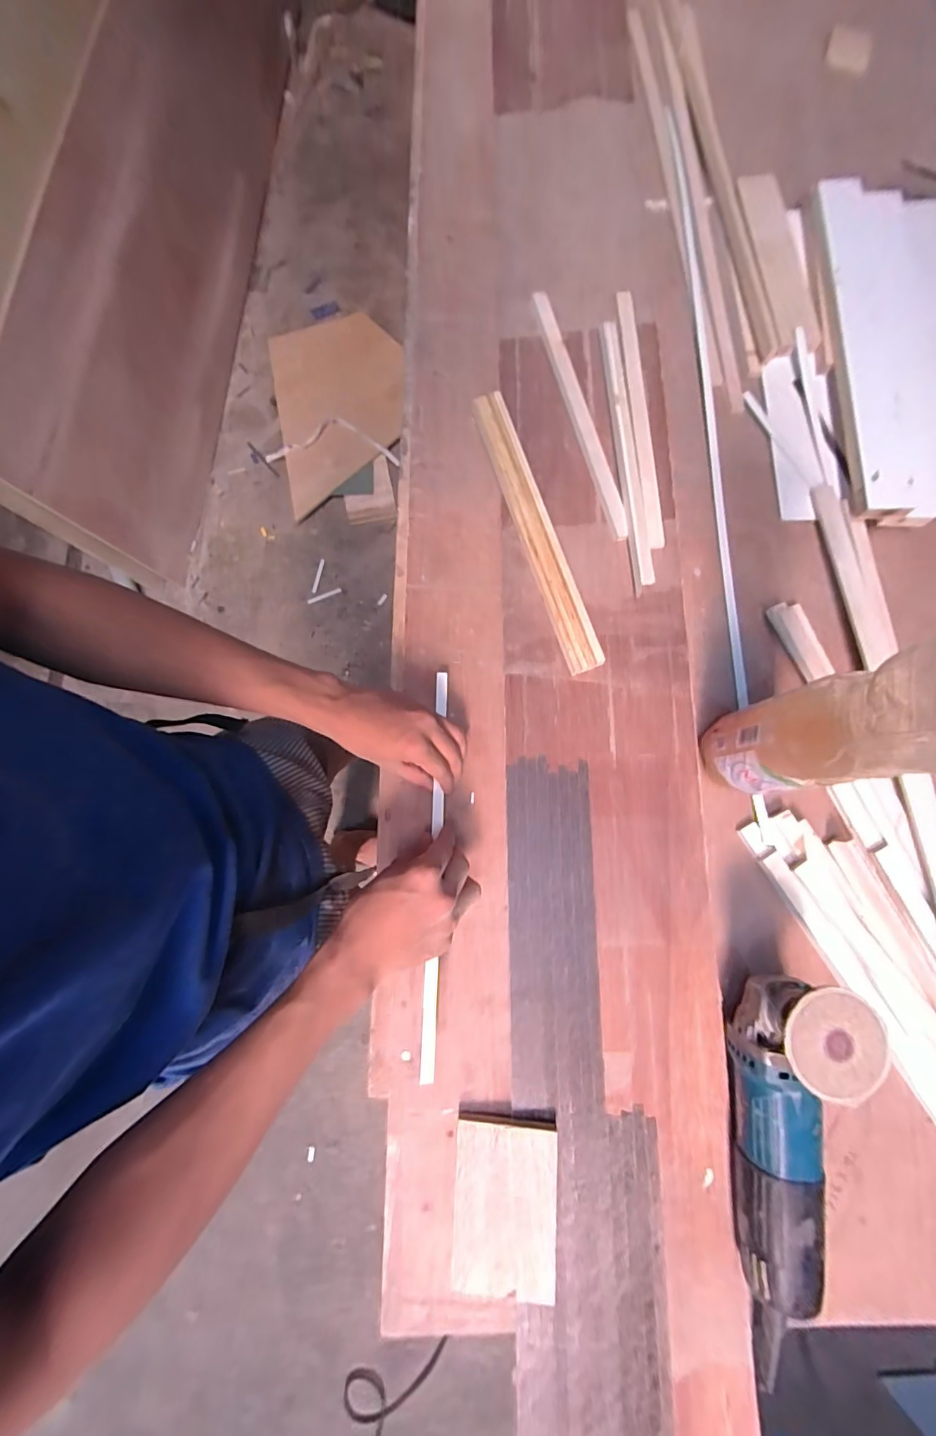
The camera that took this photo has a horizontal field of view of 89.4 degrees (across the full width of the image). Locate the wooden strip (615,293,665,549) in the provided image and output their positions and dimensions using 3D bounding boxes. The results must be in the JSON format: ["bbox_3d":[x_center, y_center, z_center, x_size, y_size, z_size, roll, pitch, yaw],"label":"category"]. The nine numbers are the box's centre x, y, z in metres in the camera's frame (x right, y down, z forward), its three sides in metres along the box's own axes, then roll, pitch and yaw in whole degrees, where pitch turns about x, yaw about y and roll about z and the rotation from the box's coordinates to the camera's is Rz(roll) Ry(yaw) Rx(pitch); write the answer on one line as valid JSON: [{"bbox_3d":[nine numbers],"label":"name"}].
[{"bbox_3d":[0.208,-0.372,0.582,0.022,0.018,0.359,-2,79,-1],"label":"wooden strip"}]

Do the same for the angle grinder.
[{"bbox_3d":[0.267,0.372,0.382,0.074,0.111,0.310,5,78,1],"label":"angle grinder"}]

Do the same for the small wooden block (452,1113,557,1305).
[{"bbox_3d":[0.032,0.428,0.417,0.087,0.017,0.124,3,79,0],"label":"small wooden block"}]

